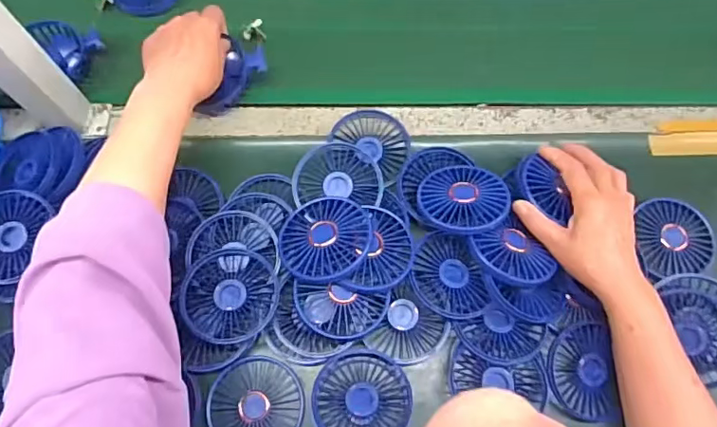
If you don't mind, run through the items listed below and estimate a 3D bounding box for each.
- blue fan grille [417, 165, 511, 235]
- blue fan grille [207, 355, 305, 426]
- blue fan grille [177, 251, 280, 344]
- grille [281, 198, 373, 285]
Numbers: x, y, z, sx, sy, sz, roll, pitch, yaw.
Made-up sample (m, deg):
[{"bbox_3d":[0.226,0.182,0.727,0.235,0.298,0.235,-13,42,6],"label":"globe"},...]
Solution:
[{"bbox_3d":[0.104,-0.017,0.529,0.085,0.013,0.085,-2,54,11],"label":"blue fan grille"},{"bbox_3d":[-0.095,0.181,0.500,0.085,0.015,0.087,0,68,0],"label":"blue fan grille"},{"bbox_3d":[-0.121,0.074,0.503,0.085,0.012,0.089,0,68,0],"label":"blue fan grille"},{"bbox_3d":[-0.035,0.023,0.502,0.095,0.019,0.085,3,59,18],"label":"grille"}]

